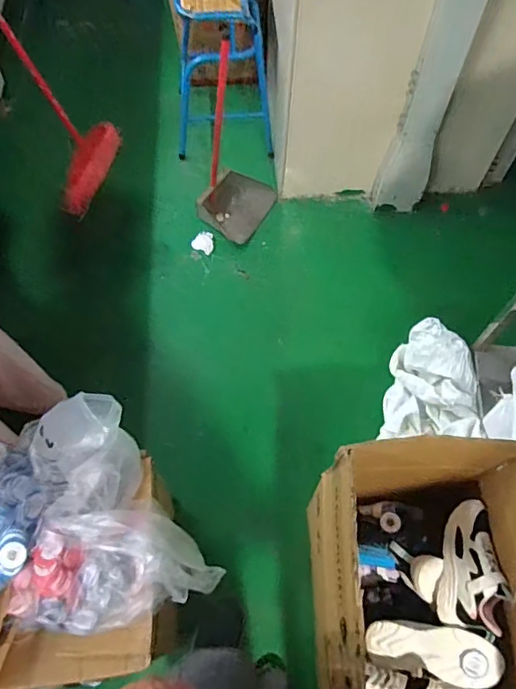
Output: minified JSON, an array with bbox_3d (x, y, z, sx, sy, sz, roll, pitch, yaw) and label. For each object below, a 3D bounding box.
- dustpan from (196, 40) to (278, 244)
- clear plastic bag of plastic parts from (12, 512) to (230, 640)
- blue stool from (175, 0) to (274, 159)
[{"bbox_3d":[-0.064,-0.602,1.570,0.211,0.517,0.262,31,66,15],"label":"dustpan"},{"bbox_3d":[-0.268,0.422,0.967,0.376,0.101,0.199,-2,62,-2],"label":"clear plastic bag of plastic parts"},{"bbox_3d":[-0.136,-0.951,1.752,0.328,0.479,0.392,-7,62,-5],"label":"blue stool"}]

